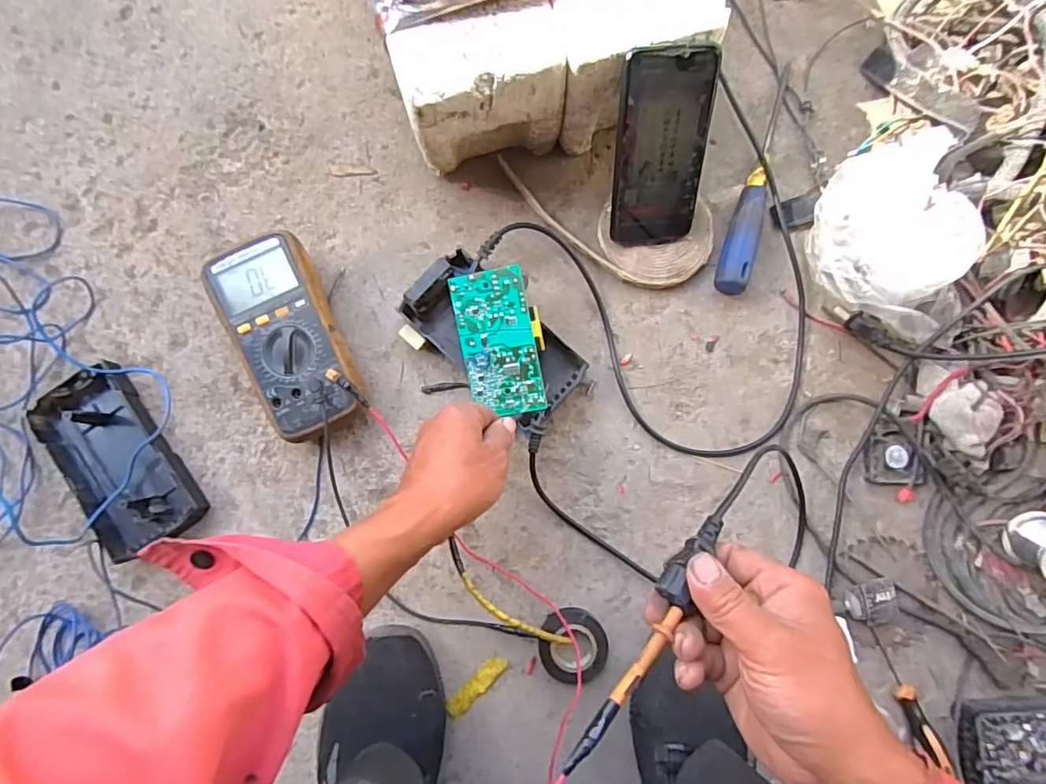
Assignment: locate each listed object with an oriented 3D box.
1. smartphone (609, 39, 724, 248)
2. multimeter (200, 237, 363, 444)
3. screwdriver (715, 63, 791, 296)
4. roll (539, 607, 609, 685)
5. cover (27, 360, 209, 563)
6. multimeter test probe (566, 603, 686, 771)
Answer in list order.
[{"bbox_3d":[0.119,-0.204,0.489,0.078,0.167,0.012,-5,43,-3],"label":"smartphone"},{"bbox_3d":[-0.210,-0.048,0.517,0.090,0.047,0.180,-24,87,-2],"label":"multimeter"},{"bbox_3d":[0.229,-0.211,0.553,0.029,0.022,0.240,17,84,-1],"label":"screwdriver"},{"bbox_3d":[0.046,0.230,0.515,0.061,0.022,0.060,0,84,-2],"label":"roll"},{"bbox_3d":[-0.369,0.062,0.516,0.090,0.030,0.168,-32,86,-5],"label":"cover"},{"bbox_3d":[0.059,0.159,0.312,0.008,0.008,0.096,46,66,2],"label":"multimeter test probe"}]

